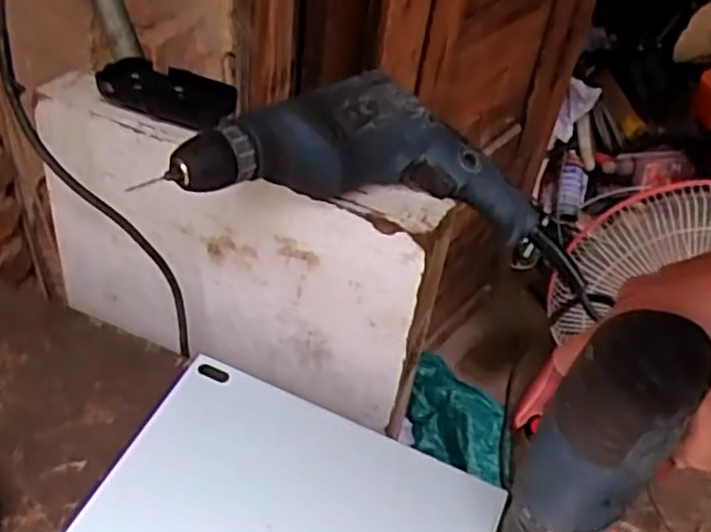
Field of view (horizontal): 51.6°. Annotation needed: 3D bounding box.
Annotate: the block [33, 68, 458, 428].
[{"bbox_3d":[-0.115,-0.008,0.645,0.362,0.231,0.048,22,41,15],"label":"block"}]

